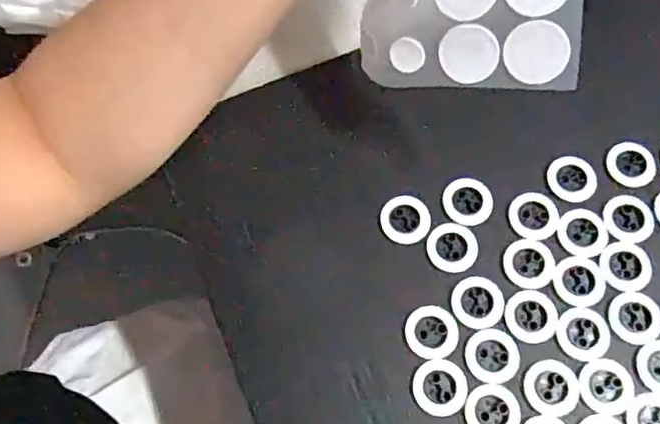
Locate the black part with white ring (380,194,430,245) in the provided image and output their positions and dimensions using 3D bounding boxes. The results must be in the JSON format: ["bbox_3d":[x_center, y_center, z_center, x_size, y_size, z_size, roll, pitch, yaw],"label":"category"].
[{"bbox_3d":[0.044,0.005,0.351,0.028,0.004,0.028,0,71,0],"label":"black part with white ring"}]

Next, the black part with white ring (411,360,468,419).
[{"bbox_3d":[0.059,0.094,0.321,0.028,0.004,0.029,0,71,0],"label":"black part with white ring"}]

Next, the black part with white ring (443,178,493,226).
[{"bbox_3d":[0.082,-0.007,0.353,0.027,0.005,0.028,0,71,0],"label":"black part with white ring"}]

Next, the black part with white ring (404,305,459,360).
[{"bbox_3d":[0.056,0.066,0.328,0.028,0.004,0.028,0,71,0],"label":"black part with white ring"}]

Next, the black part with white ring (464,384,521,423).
[{"bbox_3d":[0.086,0.106,0.315,0.028,0.004,0.028,0,71,0],"label":"black part with white ring"}]

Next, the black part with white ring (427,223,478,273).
[{"bbox_3d":[0.071,0.020,0.344,0.028,0.004,0.028,0,71,0],"label":"black part with white ring"}]

